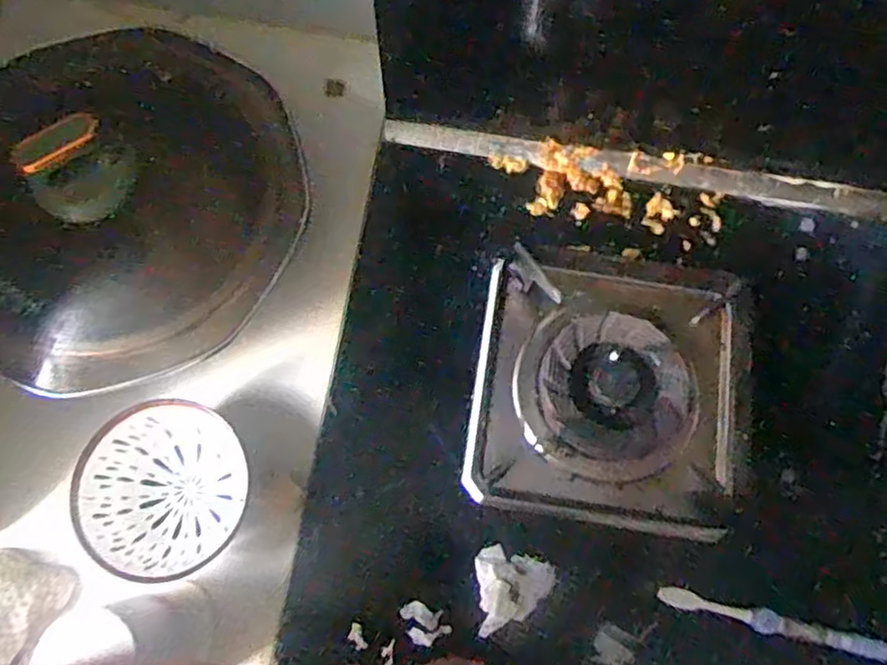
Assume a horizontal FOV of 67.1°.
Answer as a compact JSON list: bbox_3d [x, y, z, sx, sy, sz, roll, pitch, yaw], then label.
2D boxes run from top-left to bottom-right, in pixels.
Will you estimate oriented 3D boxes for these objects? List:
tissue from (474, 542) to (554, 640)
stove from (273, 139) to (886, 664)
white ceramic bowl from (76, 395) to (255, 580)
[{"bbox_3d":[0.056,0.196,0.512,0.060,0.019,0.059,-5,76,-1],"label":"tissue"},{"bbox_3d":[0.296,0.095,0.533,0.793,0.071,0.456,9,76,3],"label":"stove"},{"bbox_3d":[-0.208,0.116,0.506,0.102,0.077,0.123,11,74,1],"label":"white ceramic bowl"}]

